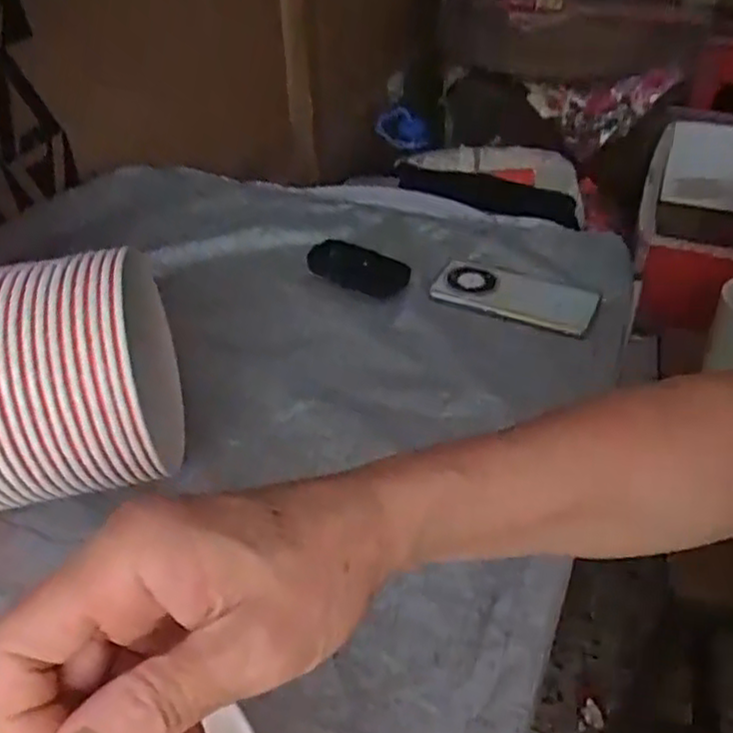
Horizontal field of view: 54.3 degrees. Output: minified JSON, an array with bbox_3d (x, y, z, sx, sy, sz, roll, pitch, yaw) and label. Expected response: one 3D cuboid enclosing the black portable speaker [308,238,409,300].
[{"bbox_3d":[-0.011,-0.106,0.749,0.111,0.017,0.056,23,47,24],"label":"black portable speaker"}]

